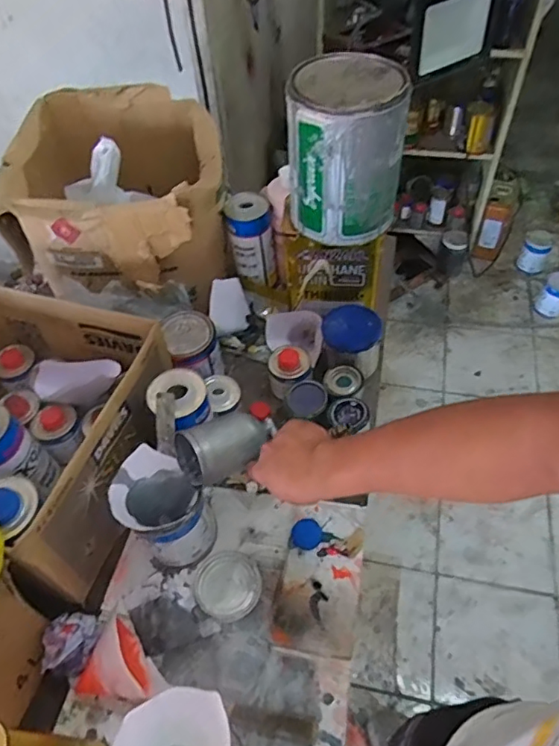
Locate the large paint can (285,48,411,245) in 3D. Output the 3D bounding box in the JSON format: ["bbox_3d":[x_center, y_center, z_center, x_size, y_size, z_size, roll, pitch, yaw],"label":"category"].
[{"bbox_3d":[0.097,-0.328,0.802,0.156,0.206,0.166,-2,52,2],"label":"large paint can"}]

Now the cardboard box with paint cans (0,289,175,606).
[{"bbox_3d":[-0.395,0.070,0.827,0.397,0.188,0.368,17,55,16],"label":"cardboard box with paint cans"}]

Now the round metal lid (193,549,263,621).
[{"bbox_3d":[-0.073,0.301,0.770,0.092,0.009,0.093,-2,52,2],"label":"round metal lid"}]

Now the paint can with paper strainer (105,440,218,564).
[{"bbox_3d":[-0.161,0.195,0.761,0.123,0.145,0.109,28,59,23],"label":"paint can with paper strainer"}]

